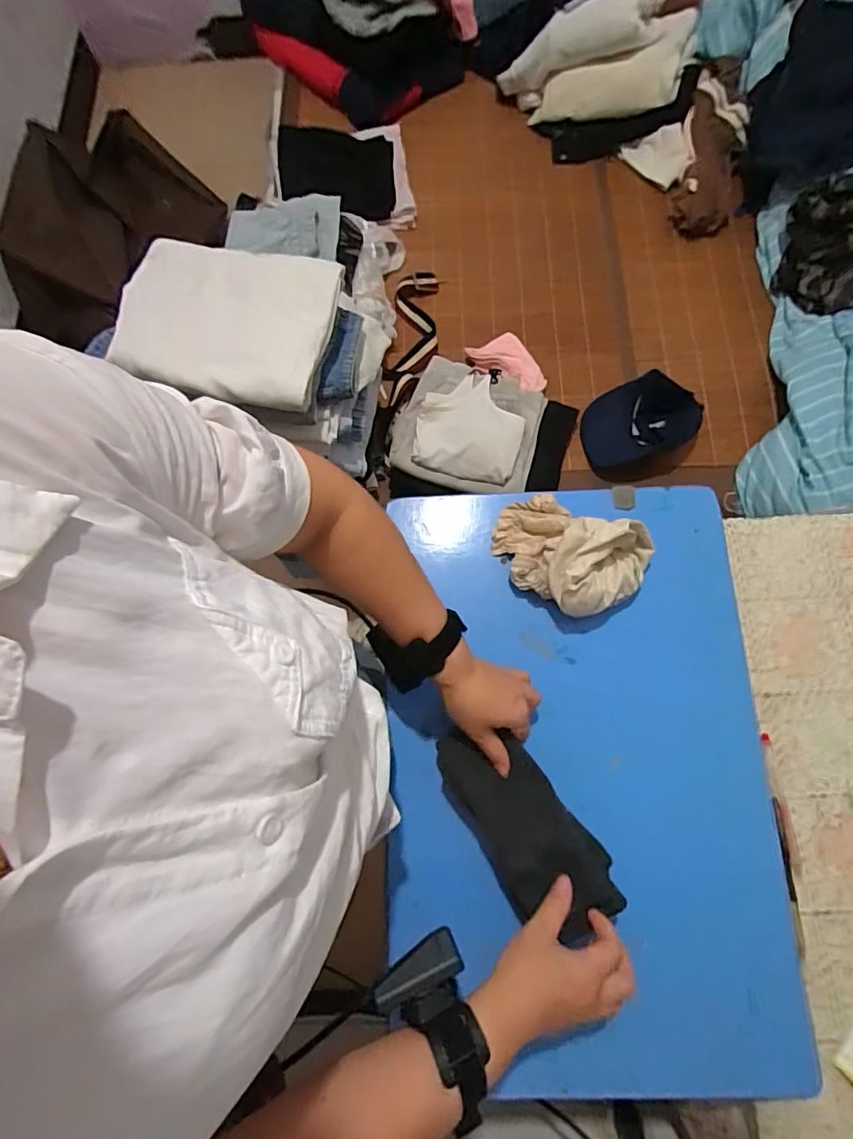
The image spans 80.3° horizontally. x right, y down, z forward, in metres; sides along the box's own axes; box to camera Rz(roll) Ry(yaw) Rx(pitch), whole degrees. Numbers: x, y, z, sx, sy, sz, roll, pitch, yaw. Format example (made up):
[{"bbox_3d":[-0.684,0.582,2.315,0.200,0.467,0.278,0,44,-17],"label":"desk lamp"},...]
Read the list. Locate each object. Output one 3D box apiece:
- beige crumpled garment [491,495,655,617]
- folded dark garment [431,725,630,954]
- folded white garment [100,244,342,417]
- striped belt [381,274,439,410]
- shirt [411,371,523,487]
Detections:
[{"bbox_3d":[0.153,-0.017,0.545,0.162,0.071,0.112,26,78,8],"label":"beige crumpled garment"},{"bbox_3d":[0.089,0.243,0.481,0.092,0.039,0.203,-38,78,-7],"label":"folded dark garment"},{"bbox_3d":[-0.270,-0.346,0.686,0.304,0.042,0.208,15,77,6],"label":"folded white garment"},{"bbox_3d":[-0.027,-0.486,1.049,0.103,0.026,0.313,6,76,3],"label":"striped belt"},{"bbox_3d":[0.080,-0.259,0.919,0.186,0.028,0.187,16,77,6],"label":"shirt"}]

